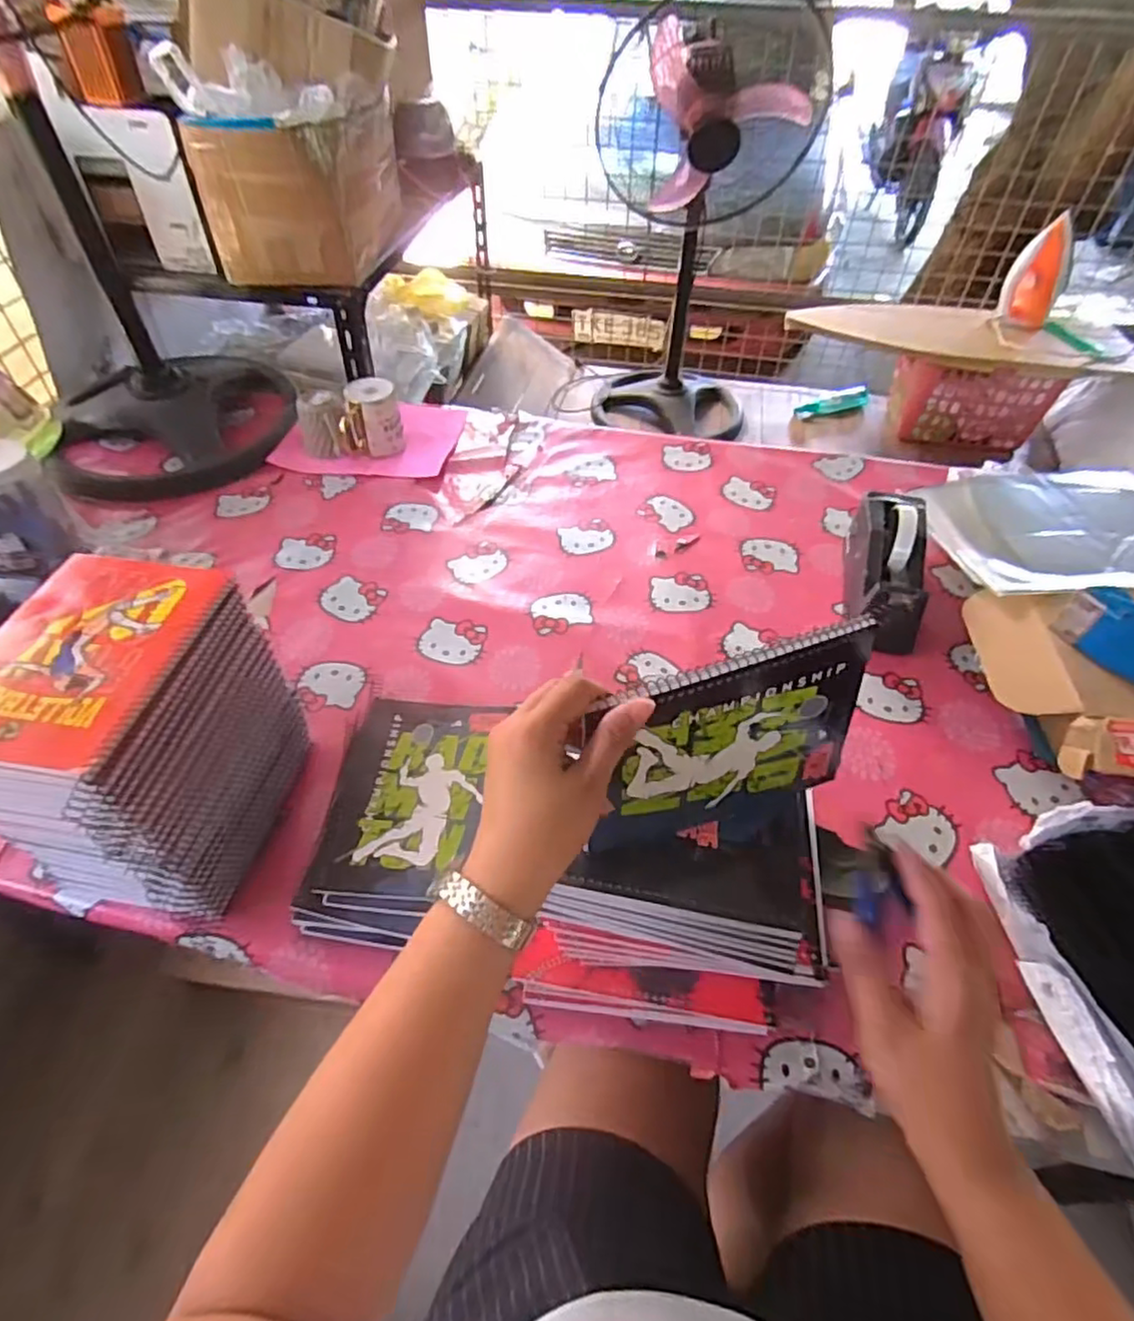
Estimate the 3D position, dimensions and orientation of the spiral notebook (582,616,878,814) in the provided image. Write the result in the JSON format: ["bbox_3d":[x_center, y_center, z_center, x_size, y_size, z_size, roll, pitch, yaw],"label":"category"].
[{"bbox_3d":[0.114,0.051,0.434,0.182,0.141,0.008,-15,41,-16],"label":"spiral notebook"}]

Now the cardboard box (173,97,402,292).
[{"bbox_3d":[-0.444,-0.823,1.140,0.232,0.204,0.370,4,50,3],"label":"cardboard box"}]

